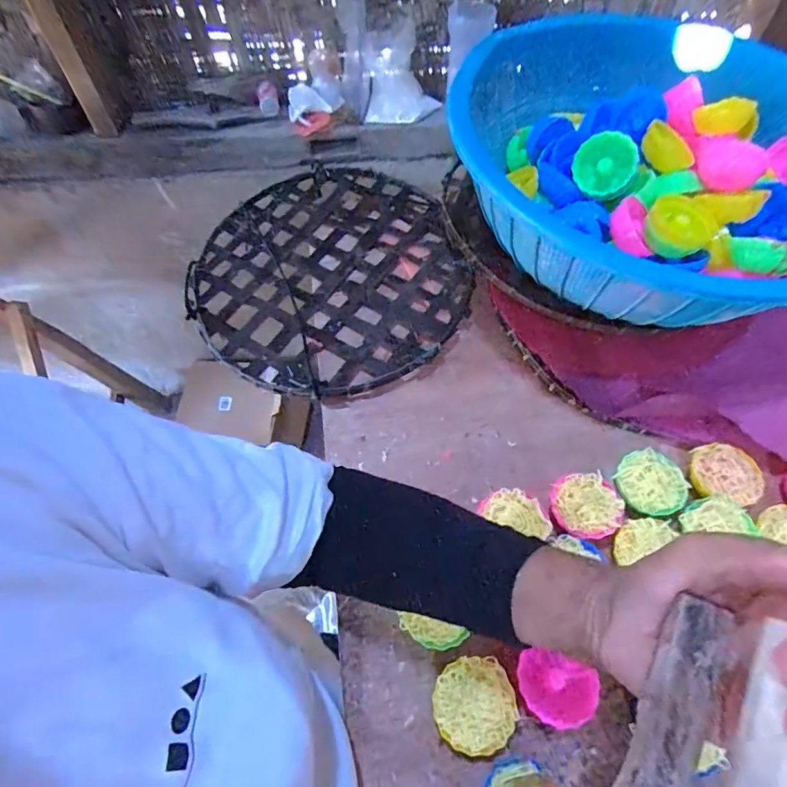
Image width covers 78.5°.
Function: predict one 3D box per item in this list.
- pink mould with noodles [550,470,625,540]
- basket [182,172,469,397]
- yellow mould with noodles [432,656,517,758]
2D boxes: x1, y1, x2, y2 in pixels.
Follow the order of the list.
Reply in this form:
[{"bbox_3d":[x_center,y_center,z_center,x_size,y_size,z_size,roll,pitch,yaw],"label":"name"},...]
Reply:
[{"bbox_3d":[0.178,0.106,0.448,0.061,0.032,0.058,0,59,0],"label":"pink mould with noodles"},{"bbox_3d":[-0.081,-0.147,0.590,0.318,0.020,0.333,-14,62,-6],"label":"basket"},{"bbox_3d":[0.061,0.239,0.370,0.061,0.039,0.059,0,59,0],"label":"yellow mould with noodles"}]

